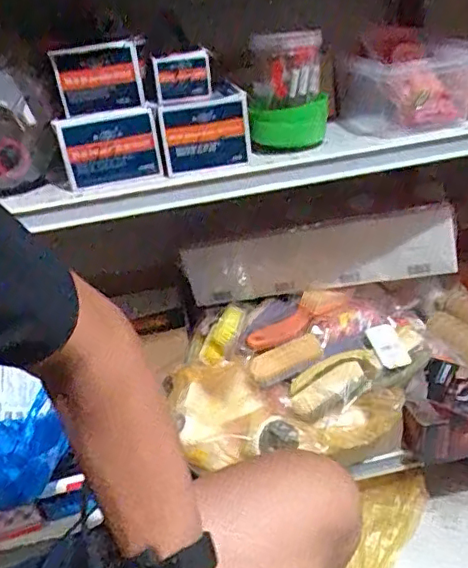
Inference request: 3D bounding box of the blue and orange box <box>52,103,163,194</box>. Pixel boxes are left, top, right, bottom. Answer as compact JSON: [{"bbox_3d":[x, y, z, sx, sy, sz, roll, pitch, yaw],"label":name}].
[{"bbox_3d":[-0.138,-0.153,0.639,0.105,0.076,0.033,-16,30,-15],"label":"blue and orange box"}]

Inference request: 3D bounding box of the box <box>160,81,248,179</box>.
[{"bbox_3d":[-0.034,-0.176,0.651,0.097,0.081,0.053,-8,29,-2],"label":"box"}]

